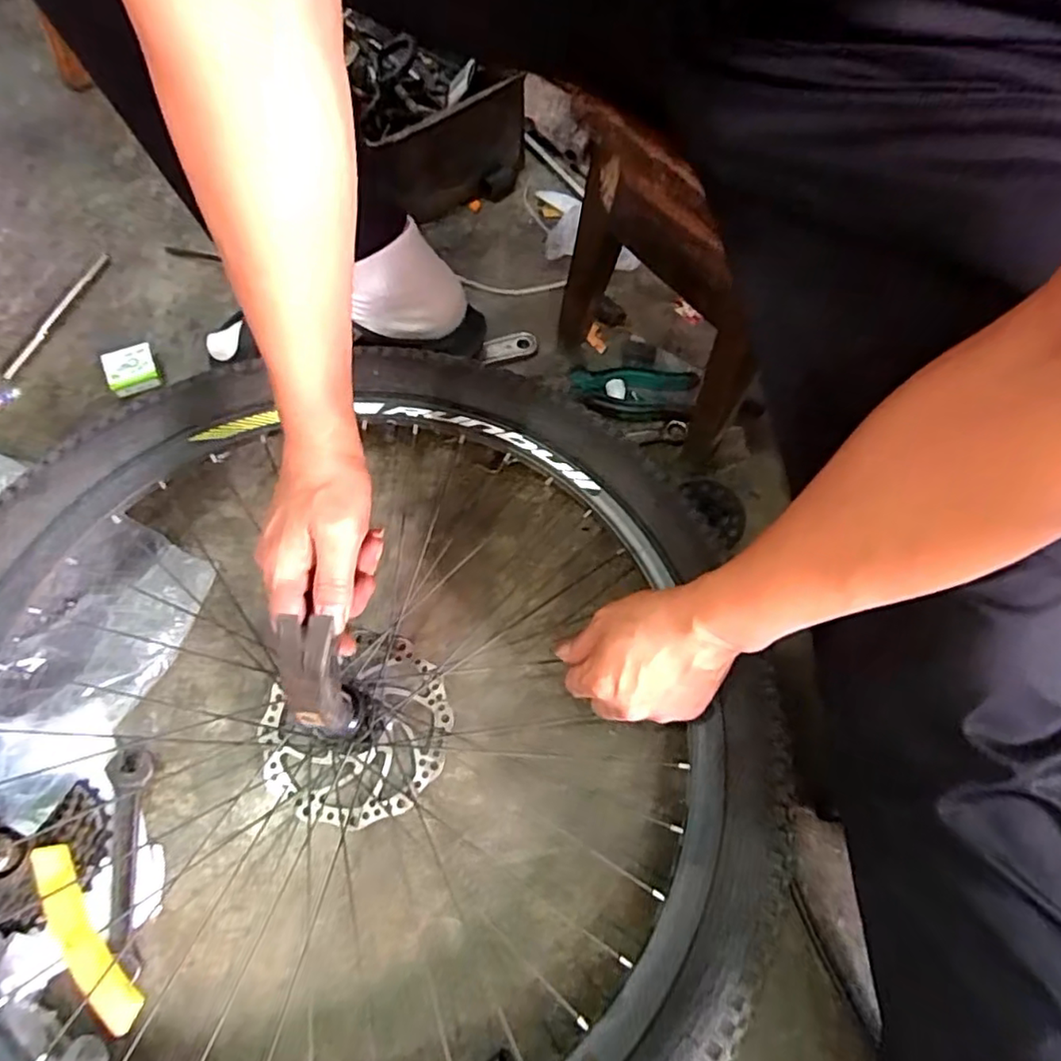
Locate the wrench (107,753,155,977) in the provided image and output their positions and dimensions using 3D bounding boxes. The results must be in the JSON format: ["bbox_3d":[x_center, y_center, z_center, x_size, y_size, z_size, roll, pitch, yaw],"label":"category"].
[{"bbox_3d":[-0.302,0.245,0.473,0.031,0.019,0.156,-13,68,-8],"label":"wrench"}]

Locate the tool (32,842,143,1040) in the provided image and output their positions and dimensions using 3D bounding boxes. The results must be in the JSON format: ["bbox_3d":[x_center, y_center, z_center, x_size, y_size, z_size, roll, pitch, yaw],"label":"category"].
[{"bbox_3d":[-0.292,0.262,0.408,0.025,0.012,0.126,-37,72,-17],"label":"tool"}]

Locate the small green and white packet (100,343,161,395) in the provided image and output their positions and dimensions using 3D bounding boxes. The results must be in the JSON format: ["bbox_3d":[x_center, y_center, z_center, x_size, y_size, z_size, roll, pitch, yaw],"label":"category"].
[{"bbox_3d":[-0.411,-0.165,0.645,0.048,0.019,0.046,-24,70,-12],"label":"small green and white packet"}]

